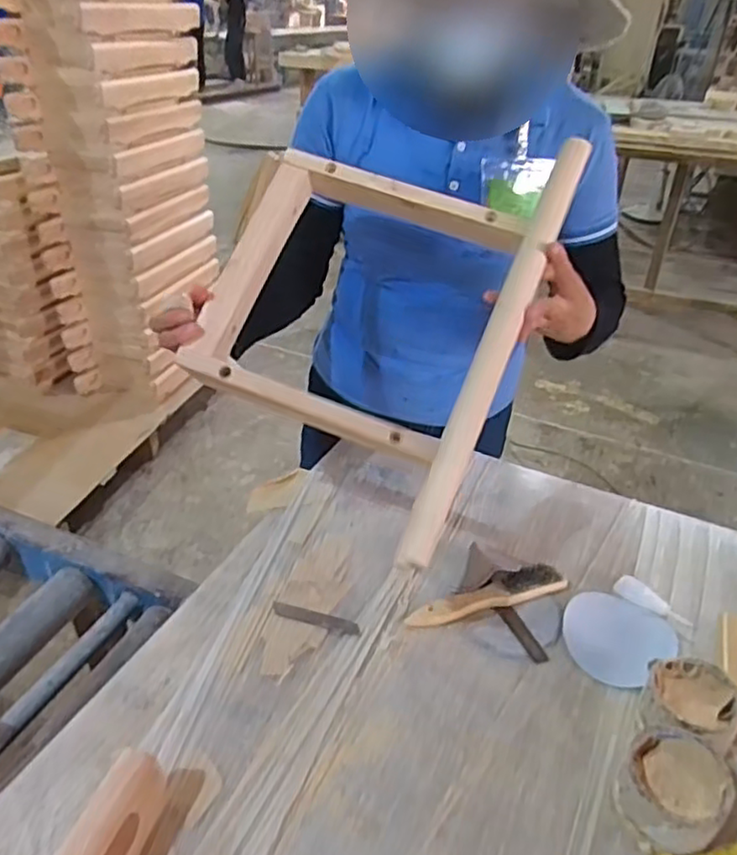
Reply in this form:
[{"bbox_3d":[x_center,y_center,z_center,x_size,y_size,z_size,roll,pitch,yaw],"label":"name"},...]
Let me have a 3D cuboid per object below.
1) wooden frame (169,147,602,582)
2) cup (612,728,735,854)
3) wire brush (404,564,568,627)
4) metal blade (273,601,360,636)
[{"bbox_3d":[0.000,-0.134,0.716,0.326,0.041,0.469,20,74,15],"label":"wooden frame"},{"bbox_3d":[0.258,0.307,0.567,0.079,0.045,0.085,2,34,-1],"label":"cup"},{"bbox_3d":[0.137,0.193,0.766,0.191,0.023,0.044,-6,35,-13],"label":"wire brush"},{"bbox_3d":[-0.059,0.213,0.741,0.100,0.005,0.018,10,34,11],"label":"metal blade"}]

